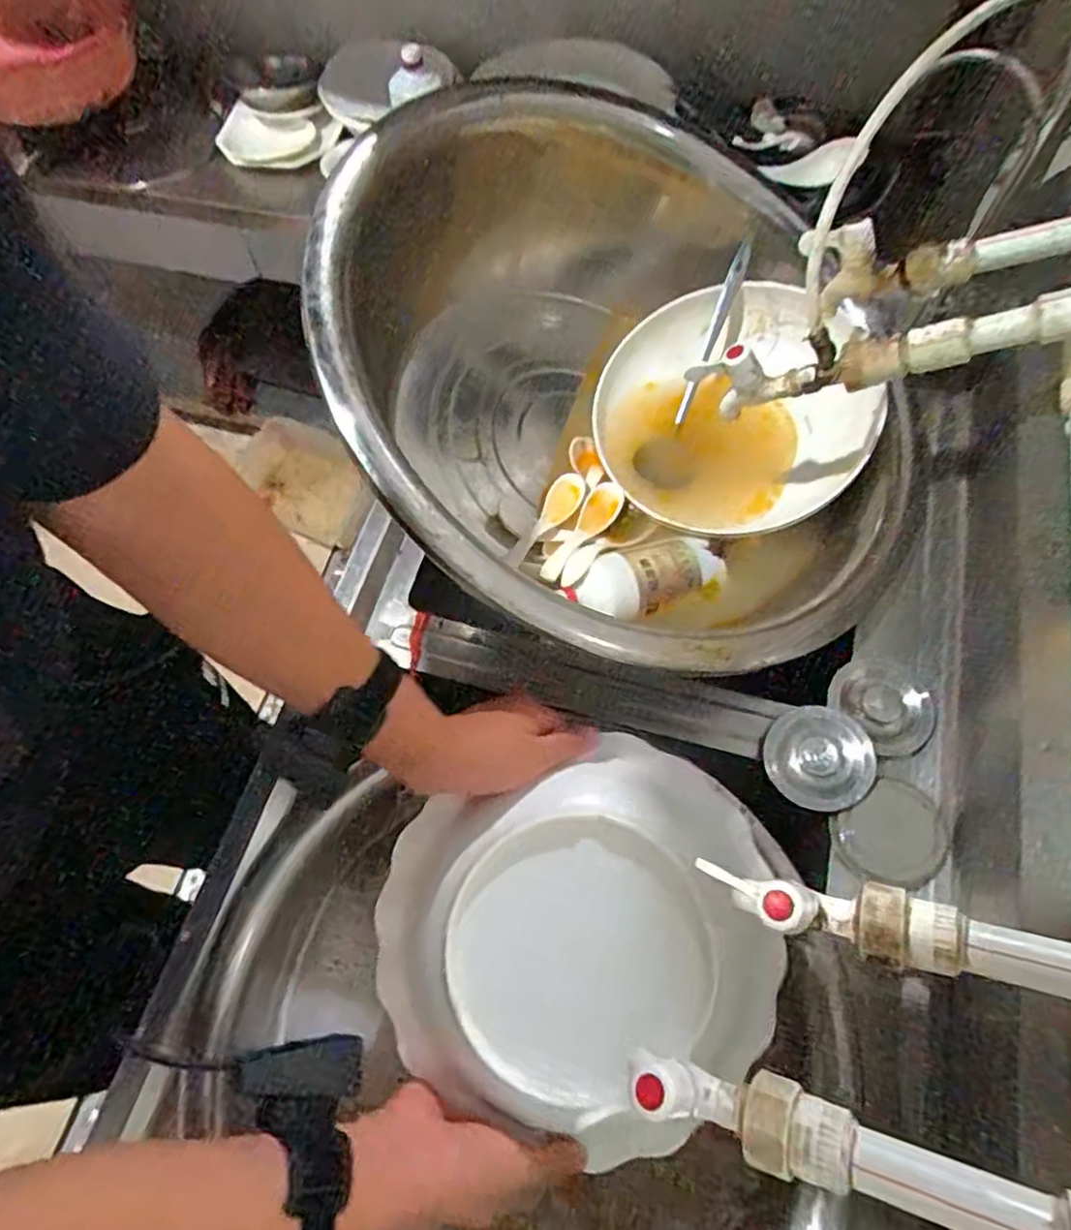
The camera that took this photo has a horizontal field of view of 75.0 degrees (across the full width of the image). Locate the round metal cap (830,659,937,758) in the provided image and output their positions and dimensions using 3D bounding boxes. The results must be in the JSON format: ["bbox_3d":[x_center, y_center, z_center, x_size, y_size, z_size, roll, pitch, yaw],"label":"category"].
[{"bbox_3d":[0.291,0.073,0.583,0.067,0.017,0.081,-45,58,1],"label":"round metal cap"}]

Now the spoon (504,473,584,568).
[{"bbox_3d":[0.013,-0.097,0.719,0.035,0.028,0.133,22,69,12],"label":"spoon"}]

